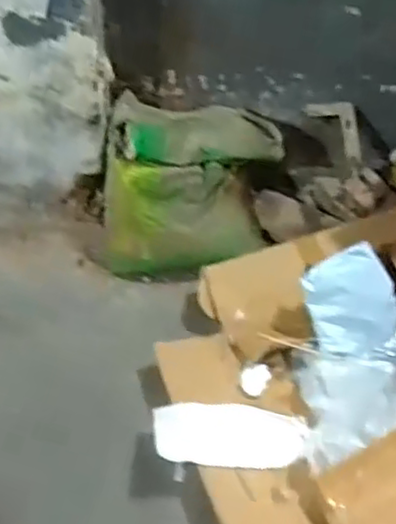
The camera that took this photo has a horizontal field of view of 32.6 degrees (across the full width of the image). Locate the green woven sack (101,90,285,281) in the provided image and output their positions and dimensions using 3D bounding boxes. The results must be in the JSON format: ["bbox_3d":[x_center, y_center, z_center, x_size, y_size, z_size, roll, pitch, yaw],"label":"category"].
[{"bbox_3d":[-0.017,-0.145,1.307,0.328,0.271,0.227,-4,51,-7],"label":"green woven sack"}]

